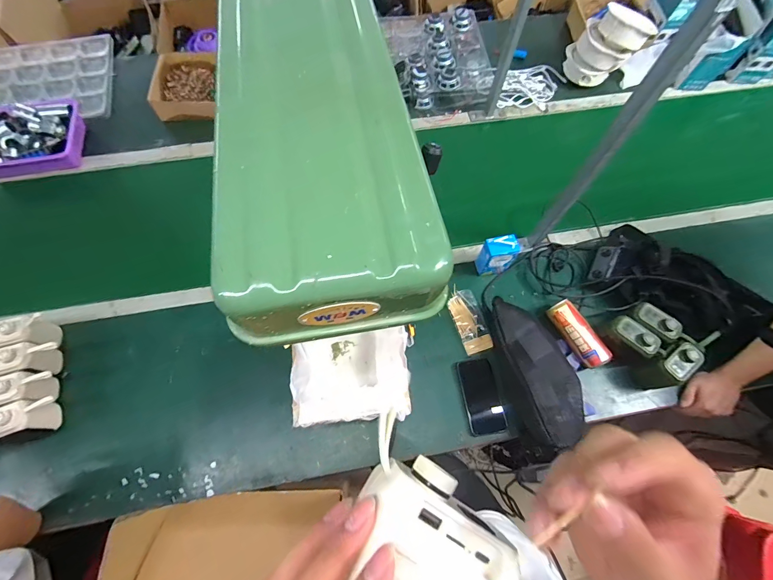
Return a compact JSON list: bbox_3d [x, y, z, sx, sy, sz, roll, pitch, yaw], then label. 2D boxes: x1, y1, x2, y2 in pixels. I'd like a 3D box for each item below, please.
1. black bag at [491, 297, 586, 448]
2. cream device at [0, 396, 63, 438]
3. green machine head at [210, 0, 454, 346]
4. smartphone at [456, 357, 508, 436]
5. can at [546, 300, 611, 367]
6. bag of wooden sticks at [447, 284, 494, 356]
[{"bbox_3d":[0.304,0.153,0.703,0.151,0.084,0.287,-7,68,-4],"label":"black bag"},{"bbox_3d":[-0.652,0.236,0.637,0.123,0.111,0.052,-20,69,-9],"label":"cream device"},{"bbox_3d":[-0.055,-0.148,0.271,0.133,0.059,0.364,-9,68,-4],"label":"green machine head"},{"bbox_3d":[0.193,0.215,0.714,0.070,0.006,0.146,-12,65,5],"label":"smartphone"},{"bbox_3d":[0.405,0.095,0.746,0.045,0.055,0.146,-27,70,-11],"label":"can"},{"bbox_3d":[0.185,0.064,0.781,0.067,0.017,0.150,-16,68,-7],"label":"bag of wooden sticks"}]

